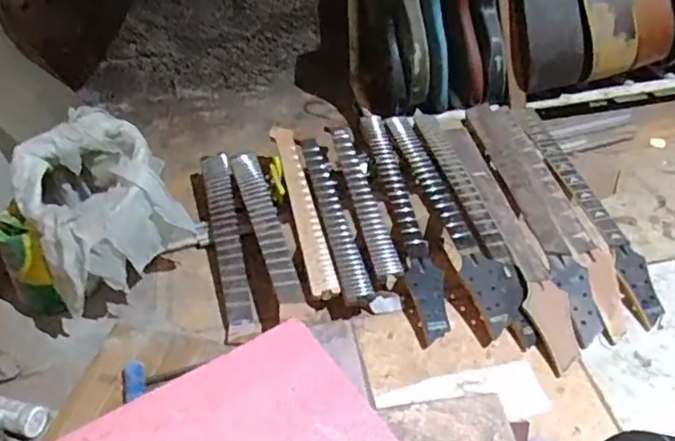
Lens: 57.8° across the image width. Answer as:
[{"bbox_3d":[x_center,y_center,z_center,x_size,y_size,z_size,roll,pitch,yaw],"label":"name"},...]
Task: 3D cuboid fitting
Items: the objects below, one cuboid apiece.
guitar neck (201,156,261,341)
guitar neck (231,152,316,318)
[{"bbox_3d":[-0.252,0.028,1.380,0.073,0.058,0.526,-11,43,-9],"label":"guitar neck"},{"bbox_3d":[-0.160,0.003,1.352,0.071,0.039,0.541,-13,42,-11],"label":"guitar neck"}]

